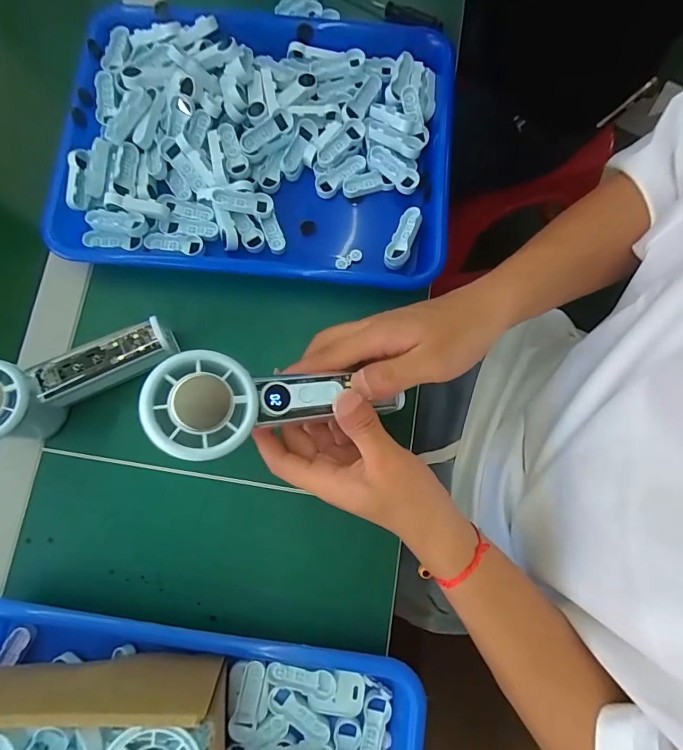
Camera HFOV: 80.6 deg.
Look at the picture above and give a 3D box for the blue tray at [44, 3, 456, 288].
[{"bbox_3d":[-0.068,-0.211,0.357,0.328,0.041,0.264,4,80,1],"label":"blue tray"}]

